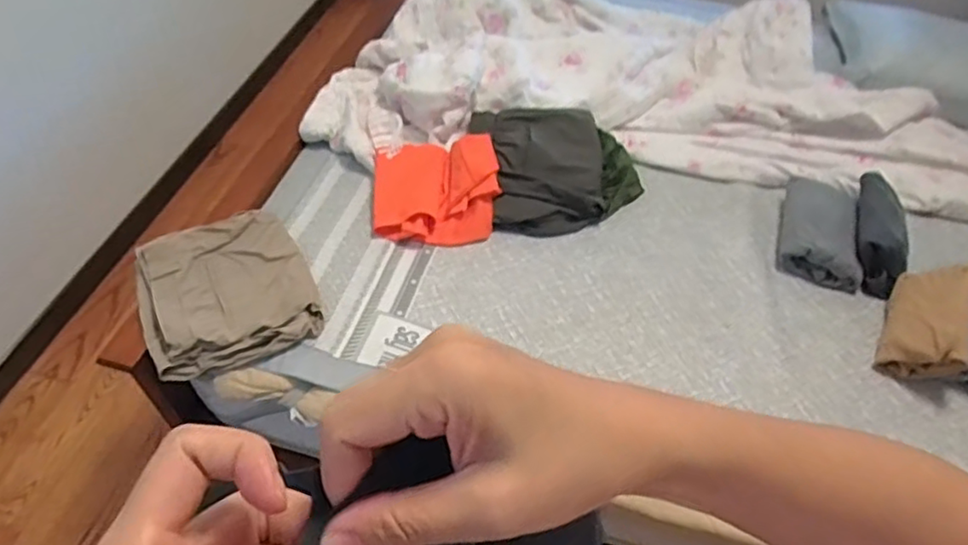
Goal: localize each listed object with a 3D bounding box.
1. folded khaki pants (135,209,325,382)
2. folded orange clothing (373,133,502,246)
[{"bbox_3d":[-0.430,0.023,1.077,0.270,0.071,0.281,-15,54,-17],"label":"folded khaki pants"},{"bbox_3d":[-0.094,-0.170,1.246,0.238,0.111,0.204,0,51,-6],"label":"folded orange clothing"}]

